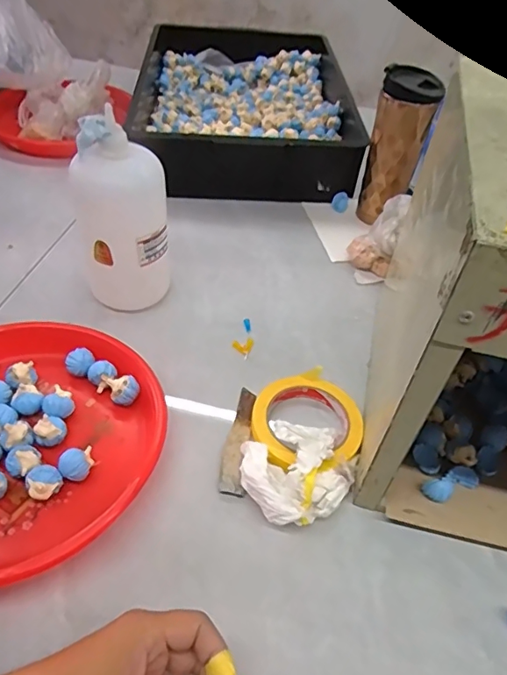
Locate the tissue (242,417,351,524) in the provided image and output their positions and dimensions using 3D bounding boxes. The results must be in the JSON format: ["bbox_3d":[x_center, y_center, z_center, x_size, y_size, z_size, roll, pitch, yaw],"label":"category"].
[{"bbox_3d":[0.038,0.114,0.452,0.095,0.041,0.090,-21,52,-22],"label":"tissue"}]

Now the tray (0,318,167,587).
[{"bbox_3d":[-0.211,0.088,0.456,0.247,0.035,0.243,2,47,-2],"label":"tray"}]

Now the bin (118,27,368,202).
[{"bbox_3d":[-0.011,-0.403,0.900,0.353,0.093,0.499,0,47,-4],"label":"bin"}]

